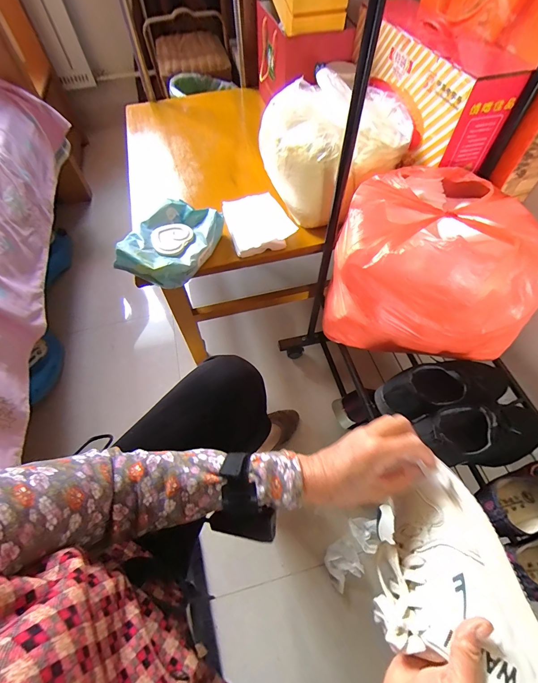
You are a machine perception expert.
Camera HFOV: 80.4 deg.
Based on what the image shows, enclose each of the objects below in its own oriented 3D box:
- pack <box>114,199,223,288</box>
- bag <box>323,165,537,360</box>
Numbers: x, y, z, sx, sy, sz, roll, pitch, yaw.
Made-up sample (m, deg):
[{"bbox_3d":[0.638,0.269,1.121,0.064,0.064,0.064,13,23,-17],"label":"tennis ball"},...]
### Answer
[{"bbox_3d":[-0.186,-0.192,0.612,0.144,0.056,0.194,18,61,13],"label":"pack"},{"bbox_3d":[0.294,-0.135,0.571,0.329,0.241,0.270,16,61,12],"label":"bag"}]

